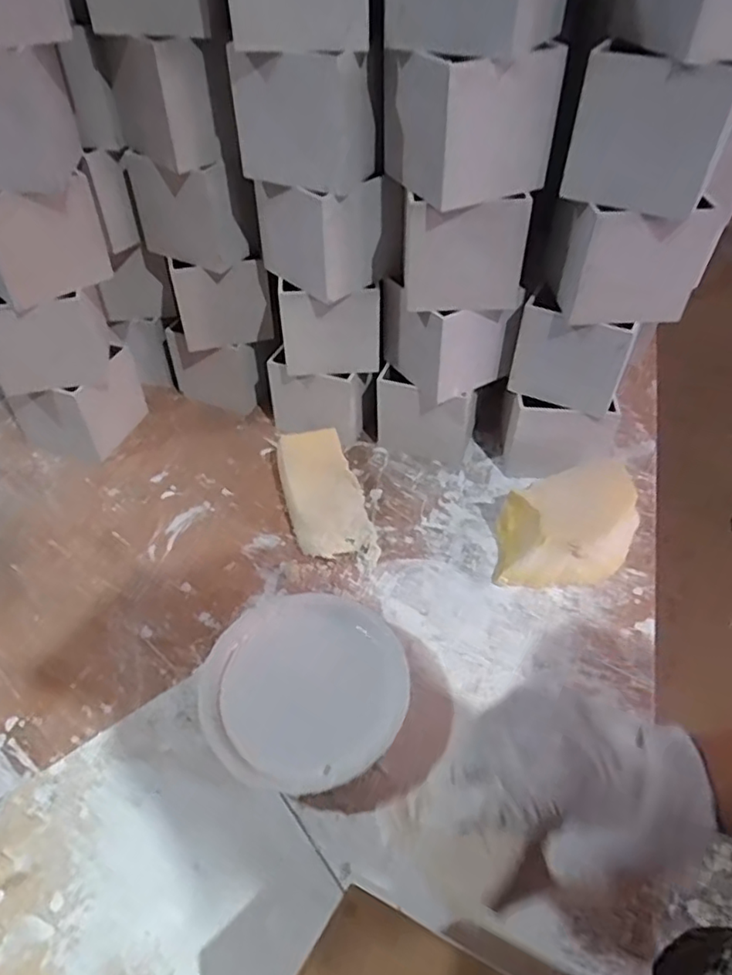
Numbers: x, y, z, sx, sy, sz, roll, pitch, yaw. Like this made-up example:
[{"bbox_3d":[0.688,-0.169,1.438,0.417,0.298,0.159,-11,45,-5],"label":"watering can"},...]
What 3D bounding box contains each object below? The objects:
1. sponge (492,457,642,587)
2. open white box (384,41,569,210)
[{"bbox_3d":[0.212,0.045,0.649,0.166,0.078,0.108,-17,49,-16],"label":"sponge"},{"bbox_3d":[0.092,-0.331,0.544,0.114,0.104,0.113,-17,49,-16],"label":"open white box"}]

